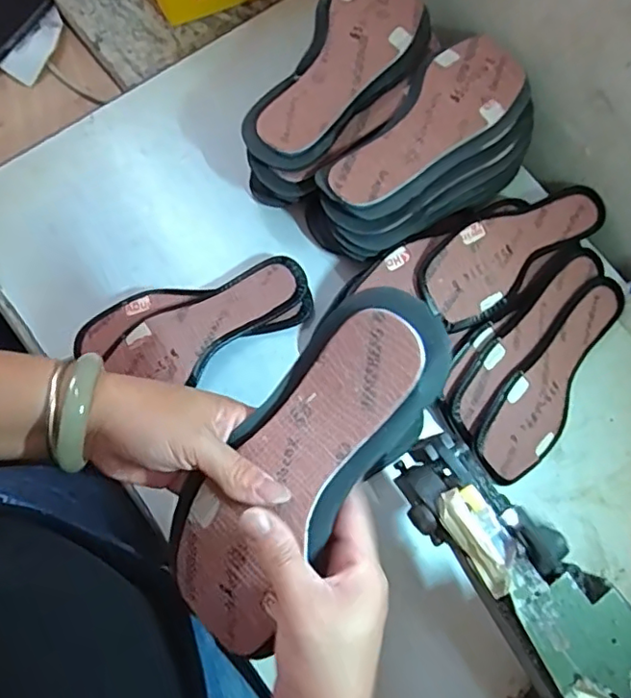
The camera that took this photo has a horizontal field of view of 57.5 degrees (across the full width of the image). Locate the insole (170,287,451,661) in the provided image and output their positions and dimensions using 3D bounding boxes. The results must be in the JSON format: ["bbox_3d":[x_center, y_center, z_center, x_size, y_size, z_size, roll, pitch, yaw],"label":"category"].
[{"bbox_3d":[-0.010,0.072,0.334,0.085,0.018,0.233,38,101,10],"label":"insole"}]

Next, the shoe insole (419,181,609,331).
[{"bbox_3d":[0.192,-0.095,0.543,0.215,0.016,0.076,-30,93,-19],"label":"shoe insole"}]

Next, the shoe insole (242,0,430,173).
[{"bbox_3d":[0.025,-0.258,0.528,0.092,0.023,0.228,29,77,8],"label":"shoe insole"}]

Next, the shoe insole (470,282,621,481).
[{"bbox_3d":[0.221,0.022,0.538,0.079,0.020,0.220,36,79,-21],"label":"shoe insole"}]

